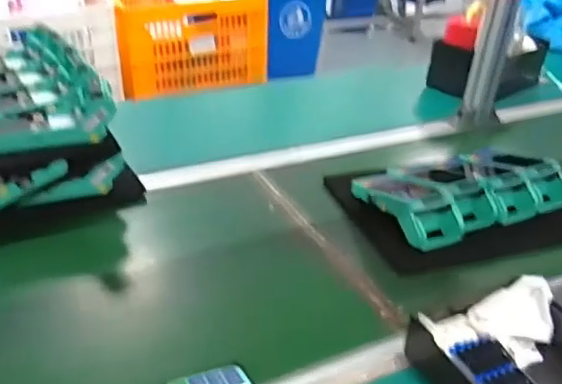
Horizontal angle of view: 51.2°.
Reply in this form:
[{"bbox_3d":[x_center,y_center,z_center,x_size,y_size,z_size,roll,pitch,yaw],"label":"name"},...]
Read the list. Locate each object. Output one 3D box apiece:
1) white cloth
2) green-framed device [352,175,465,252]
[{"bbox_3d":[0.222,0.148,0.621,0.154,0.064,0.066,-11,35,-23],"label":"white cloth"},{"bbox_3d":[0.179,0.014,0.836,0.080,0.054,0.174,-13,36,-26],"label":"green-framed device"}]

